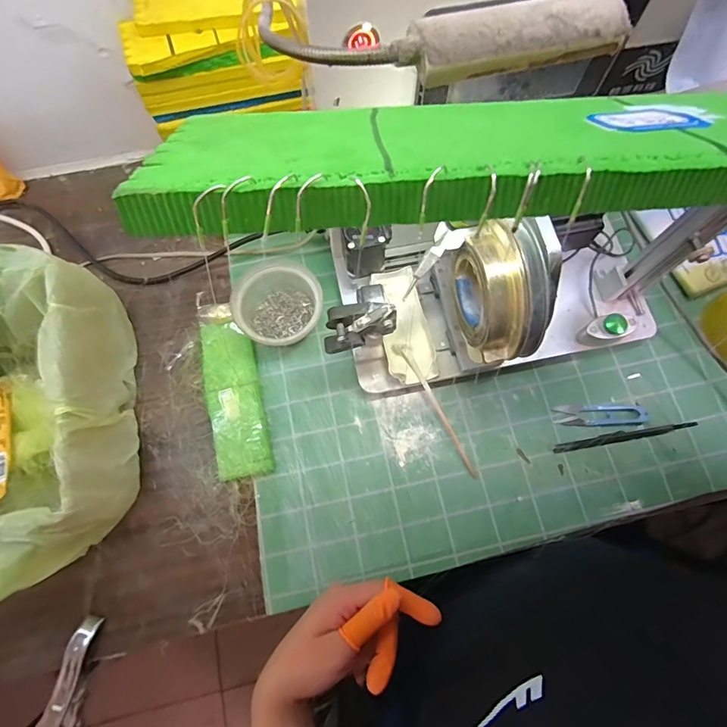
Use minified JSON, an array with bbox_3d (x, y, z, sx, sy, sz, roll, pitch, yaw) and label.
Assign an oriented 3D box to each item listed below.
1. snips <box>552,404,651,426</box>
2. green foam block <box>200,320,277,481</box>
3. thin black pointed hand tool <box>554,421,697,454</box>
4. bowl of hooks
[{"bbox_3d":[0.263,0.057,0.476,0.101,0.004,0.024,0,72,0],"label":"snips"},{"bbox_3d":[-0.142,0.038,0.476,0.059,0.015,0.174,-13,73,-4],"label":"green foam block"},{"bbox_3d":[0.286,0.078,0.467,0.158,0.010,0.011,-10,72,-3],"label":"thin black pointed hand tool"},{"bbox_3d":[-0.097,-0.069,0.494,0.099,0.044,0.104,0,72,0],"label":"bowl of hooks"}]

